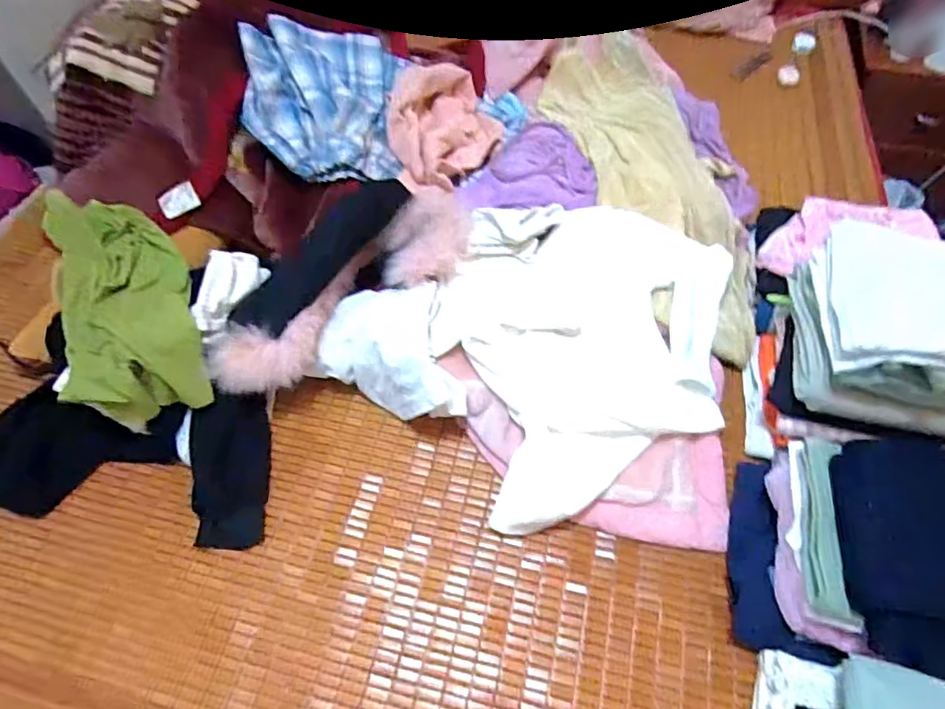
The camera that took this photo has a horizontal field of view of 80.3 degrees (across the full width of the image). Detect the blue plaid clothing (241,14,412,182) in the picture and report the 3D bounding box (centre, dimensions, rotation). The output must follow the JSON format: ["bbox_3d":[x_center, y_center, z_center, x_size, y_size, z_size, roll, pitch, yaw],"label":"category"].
[{"bbox_3d":[-0.281,-0.512,1.095,0.309,0.122,0.385,-10,58,-5],"label":"blue plaid clothing"}]

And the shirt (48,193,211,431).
[{"bbox_3d":[-0.547,-0.079,0.872,0.195,0.105,0.388,-20,75,-11],"label":"shirt"}]

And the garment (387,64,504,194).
[{"bbox_3d":[-0.055,-0.472,1.111,0.217,0.102,0.288,-3,57,-1],"label":"garment"}]

